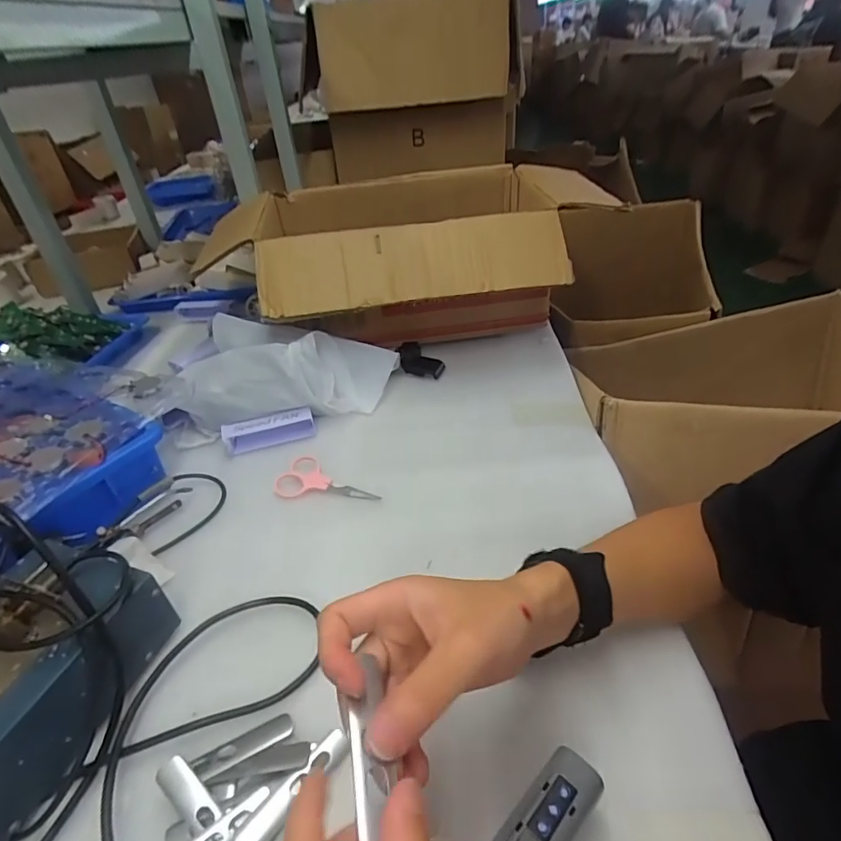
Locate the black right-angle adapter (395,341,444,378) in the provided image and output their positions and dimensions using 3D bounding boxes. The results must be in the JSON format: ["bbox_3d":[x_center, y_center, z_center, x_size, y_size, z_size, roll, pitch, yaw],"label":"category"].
[{"bbox_3d":[0.001,-0.081,0.679,0.058,0.036,0.035,4,38,10],"label":"black right-angle adapter"}]

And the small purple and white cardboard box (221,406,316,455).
[{"bbox_3d":[-0.174,0.010,0.586,0.100,0.025,0.029,-11,38,-10],"label":"small purple and white cardboard box"}]

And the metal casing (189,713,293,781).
[{"bbox_3d":[-0.116,0.213,0.334,0.062,0.006,0.018,-20,40,-20],"label":"metal casing"}]

